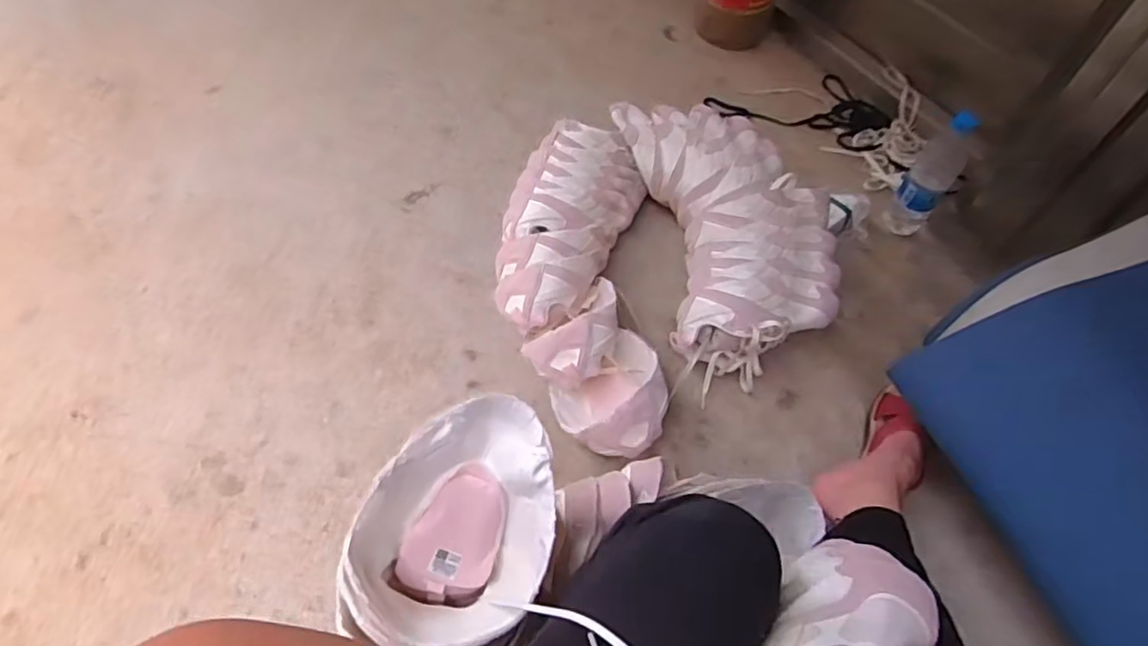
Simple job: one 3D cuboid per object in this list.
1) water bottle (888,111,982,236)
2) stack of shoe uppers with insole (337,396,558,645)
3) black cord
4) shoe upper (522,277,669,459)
[{"bbox_3d":[0.571,-0.232,1.061,0.068,0.225,0.074,32,60,17],"label":"water bottle"},{"bbox_3d":[-0.101,0.178,0.582,0.156,0.125,0.247,25,88,-5],"label":"stack of shoe uppers with insole"},{"bbox_3d":[0.441,-0.400,1.280,0.303,0.030,0.205,-14,59,-12],"label":"black cord"},{"bbox_3d":[0.034,0.061,0.886,0.149,0.115,0.242,-25,63,-15],"label":"shoe upper"}]

